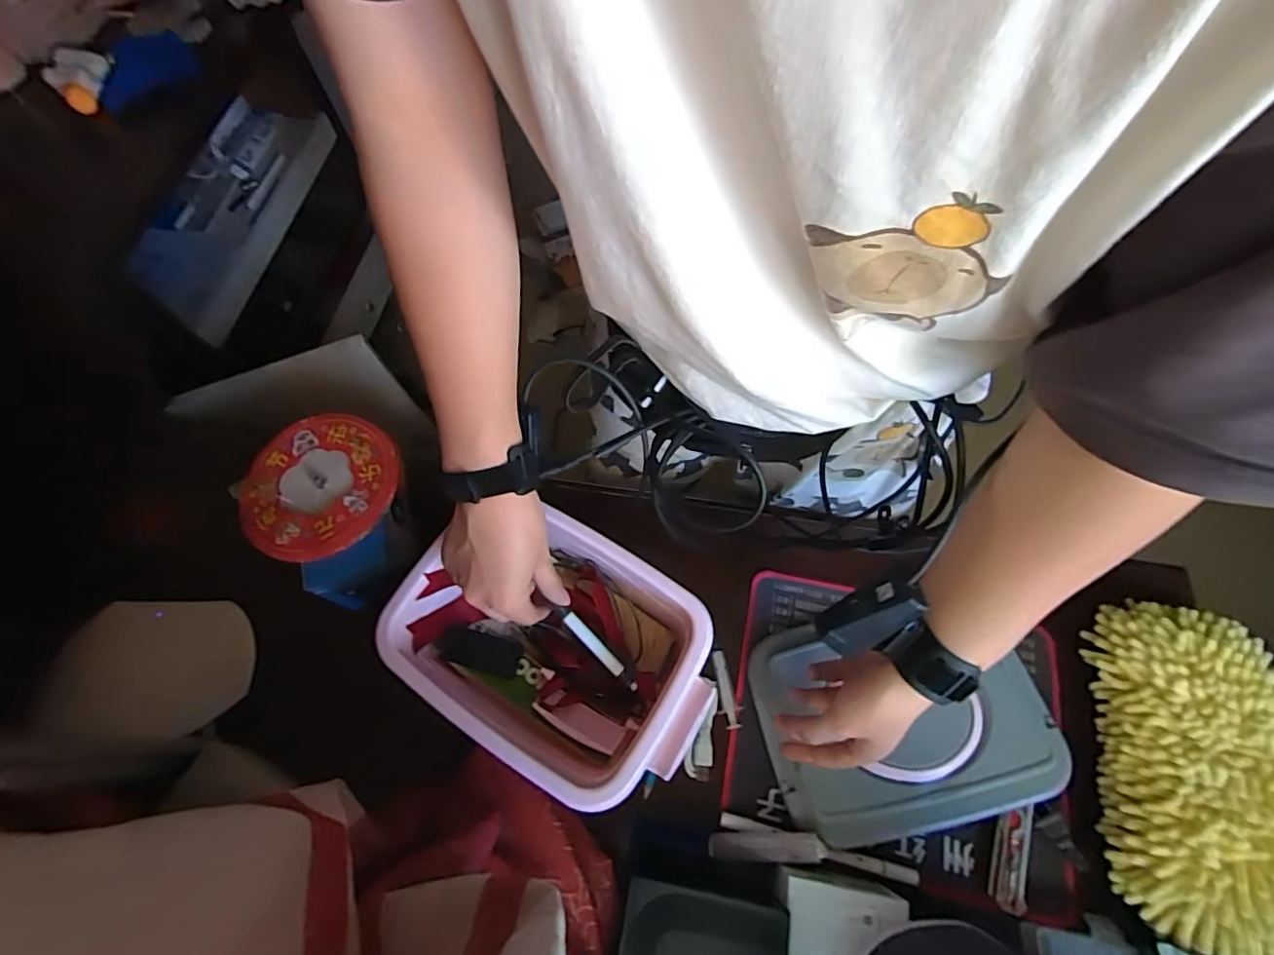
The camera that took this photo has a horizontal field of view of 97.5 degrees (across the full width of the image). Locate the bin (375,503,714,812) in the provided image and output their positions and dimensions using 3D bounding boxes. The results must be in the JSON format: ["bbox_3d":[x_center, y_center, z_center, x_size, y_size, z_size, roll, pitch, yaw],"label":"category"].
[{"bbox_3d":[-0.067,0.144,0.502,0.271,0.104,0.190,29,72,13],"label":"bin"}]

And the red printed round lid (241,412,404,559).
[{"bbox_3d":[-0.315,0.006,0.550,0.150,0.012,0.149,-1,68,2],"label":"red printed round lid"}]

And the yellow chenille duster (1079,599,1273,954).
[{"bbox_3d":[0.465,0.234,0.454,0.143,0.057,0.256,9,68,6],"label":"yellow chenille duster"}]

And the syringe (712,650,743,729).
[{"bbox_3d":[0.085,0.205,0.541,0.022,0.009,0.071,-11,68,-2],"label":"syringe"}]

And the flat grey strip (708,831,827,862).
[{"bbox_3d":[0.108,0.310,0.471,0.094,0.011,0.019,-9,67,15],"label":"flat grey strip"}]

